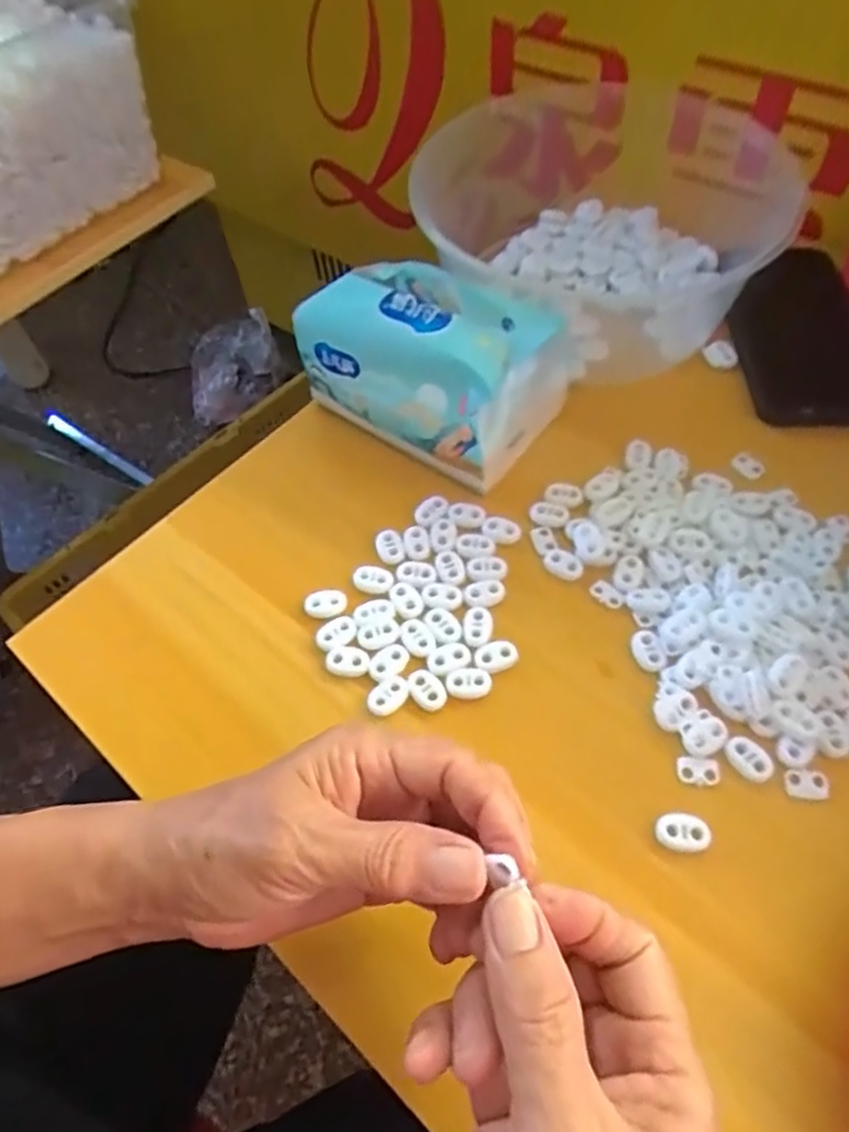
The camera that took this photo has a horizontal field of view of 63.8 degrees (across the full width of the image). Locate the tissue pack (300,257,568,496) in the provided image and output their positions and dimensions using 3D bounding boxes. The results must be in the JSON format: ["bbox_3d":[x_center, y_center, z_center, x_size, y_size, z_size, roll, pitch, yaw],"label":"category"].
[{"bbox_3d":[0.007,-0.133,0.414,0.144,0.078,0.106,30,65,21],"label":"tissue pack"}]

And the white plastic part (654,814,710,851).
[{"bbox_3d":[0.114,0.117,0.302,0.022,0.004,0.015,1,58,5],"label":"white plastic part"}]

